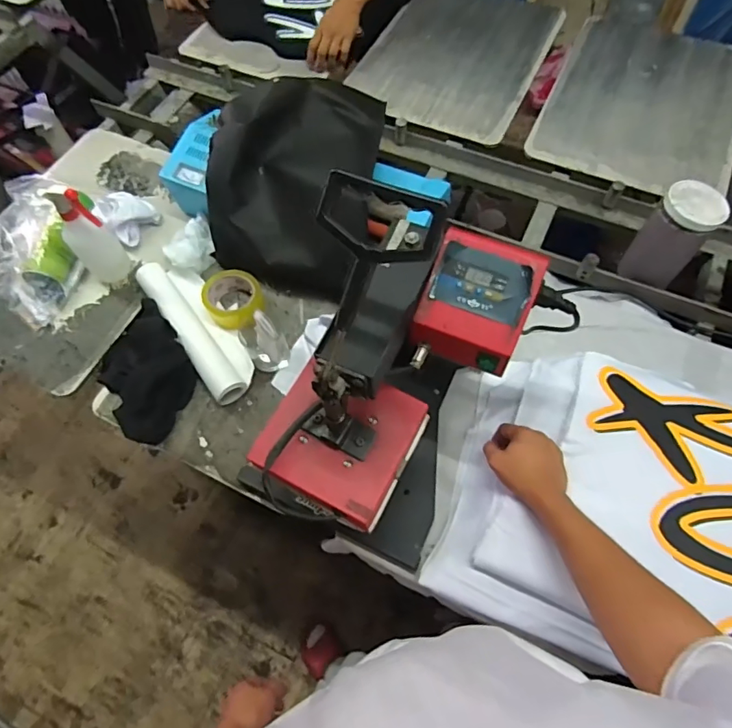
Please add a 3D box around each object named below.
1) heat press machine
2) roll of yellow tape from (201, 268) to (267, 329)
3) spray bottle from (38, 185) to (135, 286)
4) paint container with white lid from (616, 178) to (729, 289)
[{"bbox_3d":[0.030,0.014,0.576,0.232,0.420,0.325,21,67,12],"label":"heat press machine"},{"bbox_3d":[-0.234,-0.112,0.878,0.098,0.055,0.107,-1,64,2],"label":"roll of yellow tape"},{"bbox_3d":[-0.480,-0.221,0.848,0.075,0.214,0.071,-39,69,-16],"label":"spray bottle"},{"bbox_3d":[0.517,-0.215,0.834,0.094,0.166,0.081,25,67,13],"label":"paint container with white lid"}]

